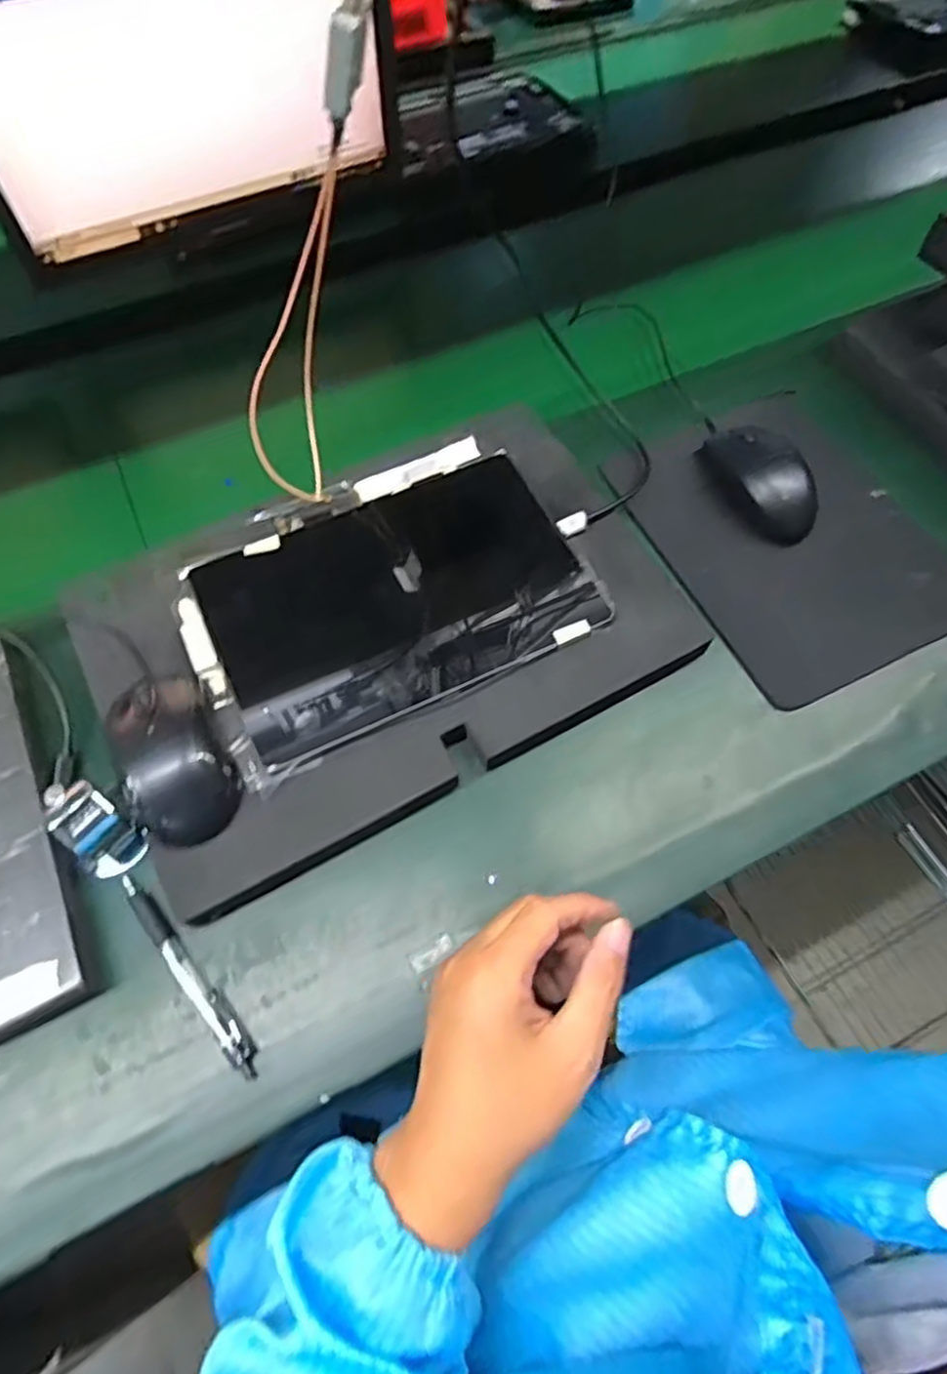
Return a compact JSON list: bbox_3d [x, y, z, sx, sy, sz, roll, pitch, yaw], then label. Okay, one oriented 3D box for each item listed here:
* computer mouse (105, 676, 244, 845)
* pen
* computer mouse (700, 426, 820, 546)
[{"bbox_3d":[-0.184,0.043,0.422,0.056,0.032,0.100,-25,65,-13],"label":"computer mouse"},{"bbox_3d":[-0.167,0.166,0.403,0.013,0.008,0.138,-39,69,-18],"label":"pen"},{"bbox_3d":[0.240,-0.172,0.564,0.056,0.032,0.115,-23,65,-12],"label":"computer mouse"}]

